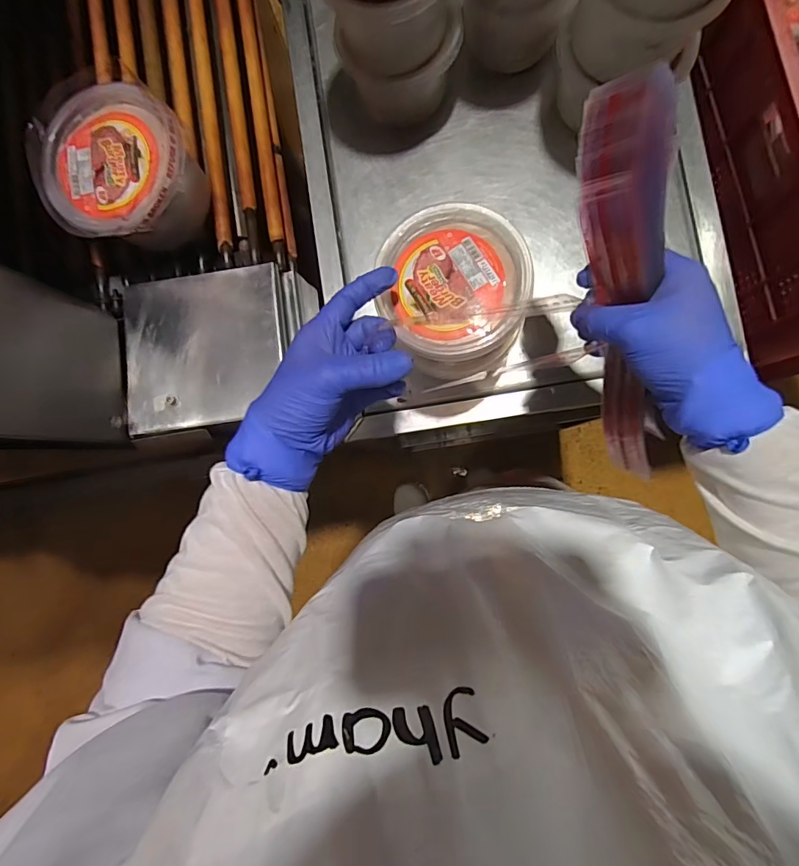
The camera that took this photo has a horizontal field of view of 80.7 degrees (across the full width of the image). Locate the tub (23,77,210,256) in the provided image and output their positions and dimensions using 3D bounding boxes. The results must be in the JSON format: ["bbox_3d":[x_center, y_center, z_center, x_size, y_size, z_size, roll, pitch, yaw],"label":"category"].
[{"bbox_3d":[-0.234,-0.221,0.413,0.119,0.084,0.124,0,85,4],"label":"tub"}]

